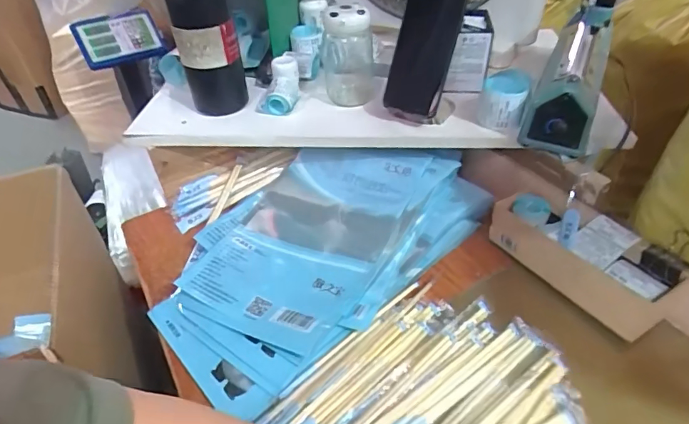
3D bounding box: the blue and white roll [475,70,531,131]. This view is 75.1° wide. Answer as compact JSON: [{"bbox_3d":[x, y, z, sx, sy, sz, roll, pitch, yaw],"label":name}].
[{"bbox_3d":[0.210,-0.147,0.594,0.058,0.047,0.061,13,44,17],"label":"blue and white roll"}]

